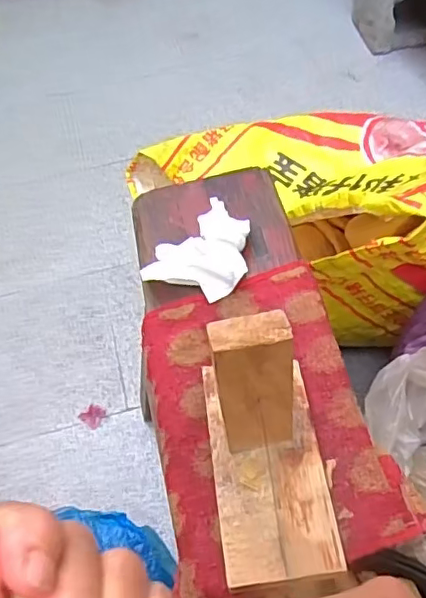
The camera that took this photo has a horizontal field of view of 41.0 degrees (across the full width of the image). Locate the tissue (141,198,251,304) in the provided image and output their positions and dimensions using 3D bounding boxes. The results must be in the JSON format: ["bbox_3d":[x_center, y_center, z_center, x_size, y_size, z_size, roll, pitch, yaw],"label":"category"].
[{"bbox_3d":[-0.009,-0.043,0.488,0.078,0.033,0.078,15,57,16],"label":"tissue"}]

